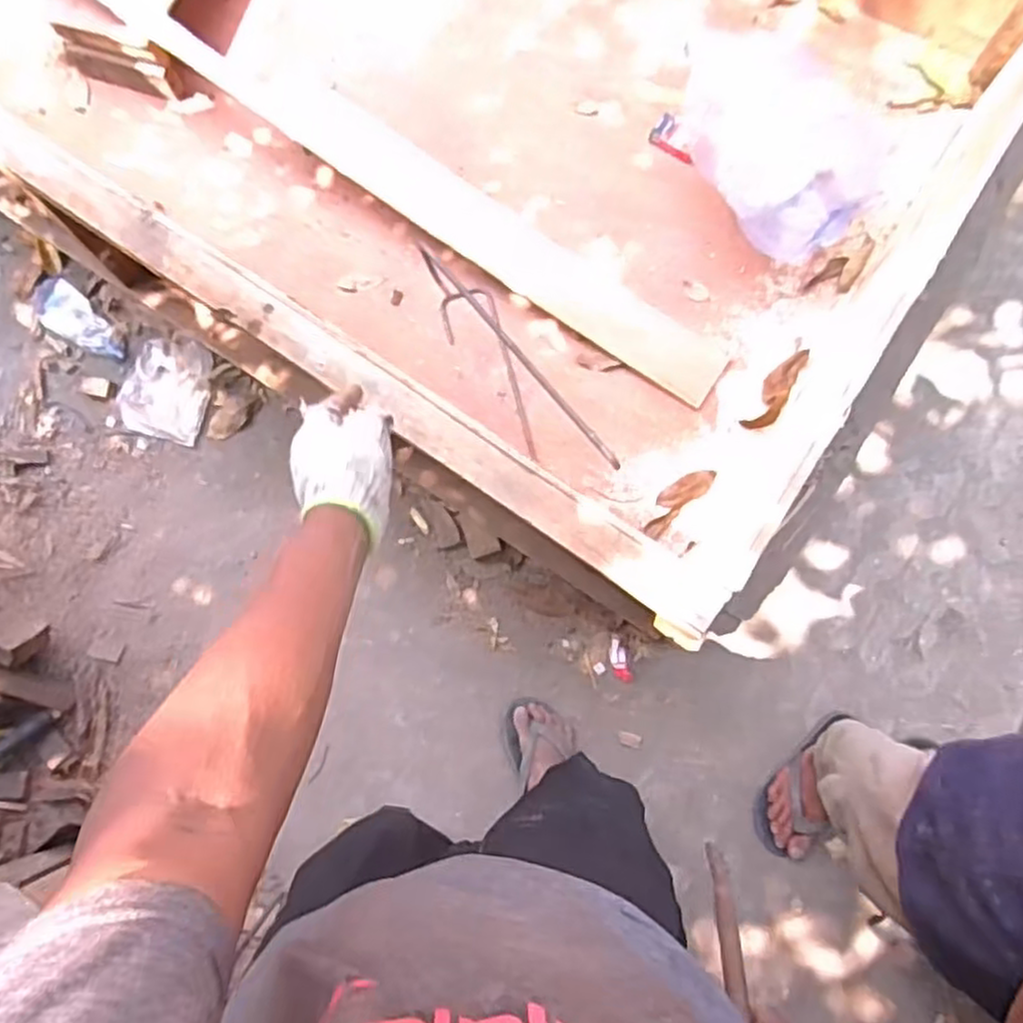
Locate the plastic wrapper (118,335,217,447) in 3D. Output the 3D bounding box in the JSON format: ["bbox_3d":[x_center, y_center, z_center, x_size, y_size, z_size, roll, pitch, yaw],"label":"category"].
[{"bbox_3d":[-0.701,-0.256,1.443,0.181,0.034,0.208,14,81,7],"label":"plastic wrapper"}]

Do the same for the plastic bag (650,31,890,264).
[{"bbox_3d":[0.491,-0.732,1.294,0.321,0.195,0.493,-31,79,-2],"label":"plastic bag"}]

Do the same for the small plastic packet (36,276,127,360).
[{"bbox_3d":[-0.901,-0.394,1.483,0.233,0.014,0.095,39,85,10],"label":"small plastic packet"}]

